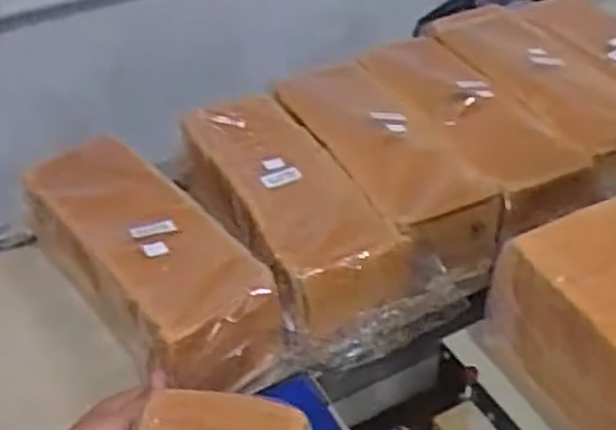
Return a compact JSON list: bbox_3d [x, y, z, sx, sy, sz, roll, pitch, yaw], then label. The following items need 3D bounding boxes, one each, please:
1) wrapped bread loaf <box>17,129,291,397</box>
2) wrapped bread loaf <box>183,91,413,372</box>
[{"bbox_3d":[-0.177,0.051,0.860,0.147,0.111,0.349,-28,47,-24],"label":"wrapped bread loaf"},{"bbox_3d":[-0.027,-0.009,0.915,0.159,0.098,0.382,-19,44,-16],"label":"wrapped bread loaf"}]

